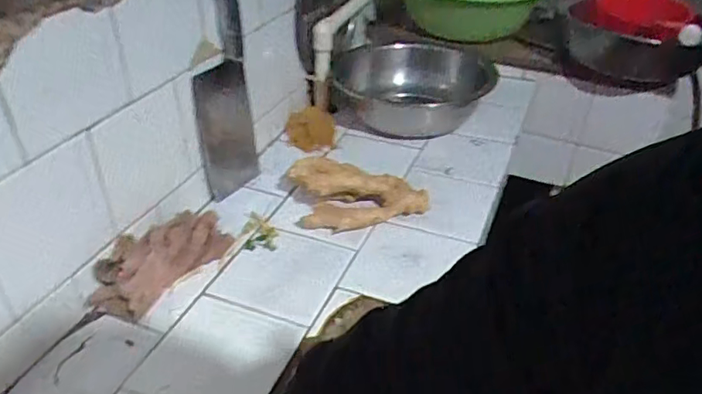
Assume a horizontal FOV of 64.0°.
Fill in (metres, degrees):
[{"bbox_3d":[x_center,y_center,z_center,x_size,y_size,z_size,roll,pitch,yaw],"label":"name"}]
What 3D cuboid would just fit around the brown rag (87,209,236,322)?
[{"bbox_3d":[-0.241,0.079,0.720,0.077,0.059,0.189,21,40,24],"label":"brown rag"}]

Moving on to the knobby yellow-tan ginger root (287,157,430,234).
[{"bbox_3d":[0.011,-0.004,0.837,0.204,0.056,0.118,1,36,-1],"label":"knobby yellow-tan ginger root"}]

